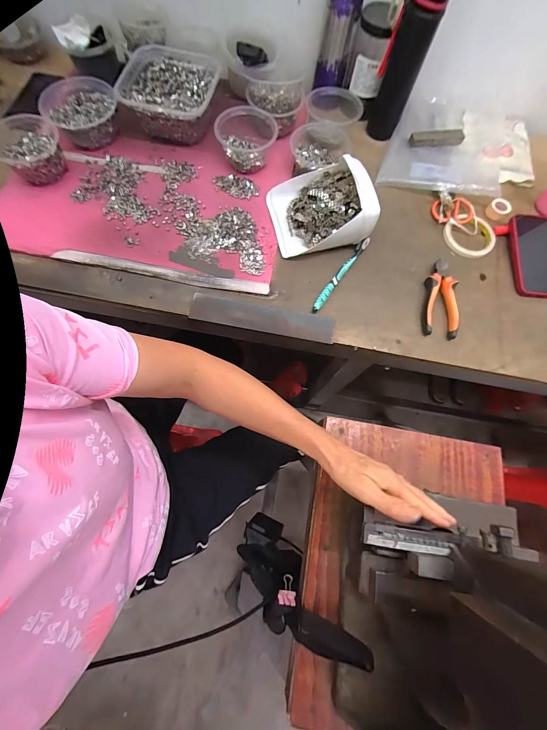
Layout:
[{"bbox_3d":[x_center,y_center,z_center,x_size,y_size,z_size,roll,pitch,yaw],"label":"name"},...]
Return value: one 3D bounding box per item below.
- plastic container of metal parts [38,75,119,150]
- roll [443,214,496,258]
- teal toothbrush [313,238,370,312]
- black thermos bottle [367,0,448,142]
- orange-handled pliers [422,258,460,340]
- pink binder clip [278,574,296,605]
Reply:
[{"bbox_3d":[-0.365,-0.483,0.566,0.124,0.060,0.122,0,74,-1],"label":"plastic container of metal parts"},{"bbox_3d":[0.386,-0.253,0.577,0.097,0.010,0.097,1,72,-3],"label":"roll"},{"bbox_3d":[0.122,-0.165,0.532,0.016,0.015,0.178,36,73,8],"label":"teal toothbrush"},{"bbox_3d":[0.242,-0.568,0.541,0.074,0.248,0.069,20,72,3],"label":"black thermos bottle"},{"bbox_3d":[0.300,-0.119,0.525,0.055,0.026,0.144,10,72,0],"label":"orange-handled pliers"},{"bbox_3d":[0.021,0.347,0.452,0.026,0.017,0.037,7,72,-1],"label":"pink binder clip"}]

